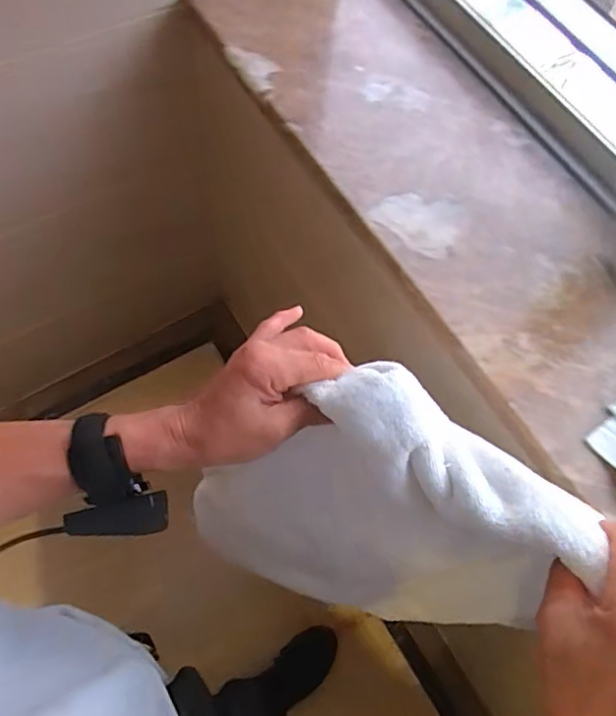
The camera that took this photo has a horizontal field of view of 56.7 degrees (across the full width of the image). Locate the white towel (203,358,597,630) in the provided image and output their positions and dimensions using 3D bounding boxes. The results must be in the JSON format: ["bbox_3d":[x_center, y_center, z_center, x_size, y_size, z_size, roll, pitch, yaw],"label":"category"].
[{"bbox_3d":[0.045,0.129,0.468,0.287,0.280,0.134,16,67,7],"label":"white towel"}]

